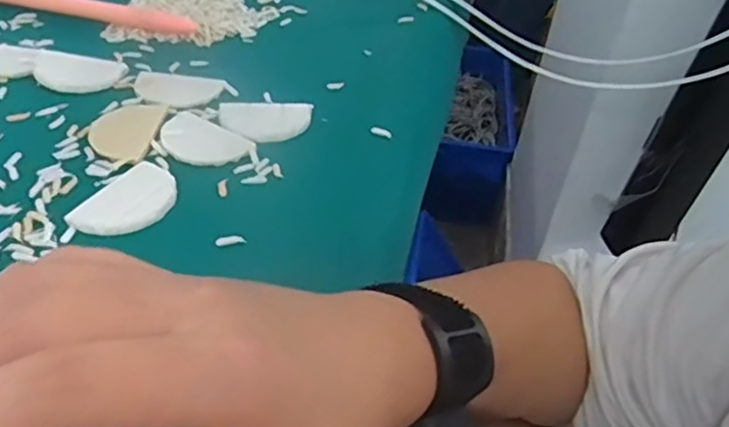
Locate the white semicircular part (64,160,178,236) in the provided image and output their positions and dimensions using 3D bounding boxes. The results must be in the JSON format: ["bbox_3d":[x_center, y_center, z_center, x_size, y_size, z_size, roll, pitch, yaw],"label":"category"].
[{"bbox_3d":[-0.146,-0.009,0.392,0.050,0.004,0.069,25,44,21],"label":"white semicircular part"}]

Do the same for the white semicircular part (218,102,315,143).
[{"bbox_3d":[-0.073,-0.068,0.464,0.068,0.006,0.047,-1,41,-8],"label":"white semicircular part"}]

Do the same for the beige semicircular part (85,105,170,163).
[{"bbox_3d":[-0.171,-0.059,0.444,0.046,0.004,0.070,4,40,-2],"label":"beige semicircular part"}]

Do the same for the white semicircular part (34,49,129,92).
[{"bbox_3d":[-0.228,-0.113,0.498,0.069,0.010,0.046,1,40,-5],"label":"white semicircular part"}]

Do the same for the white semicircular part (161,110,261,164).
[{"bbox_3d":[-0.112,-0.051,0.440,0.079,0.004,0.044,28,45,24],"label":"white semicircular part"}]

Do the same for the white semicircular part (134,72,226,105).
[{"bbox_3d":[-0.147,-0.098,0.494,0.069,0.004,0.040,7,40,1],"label":"white semicircular part"}]

